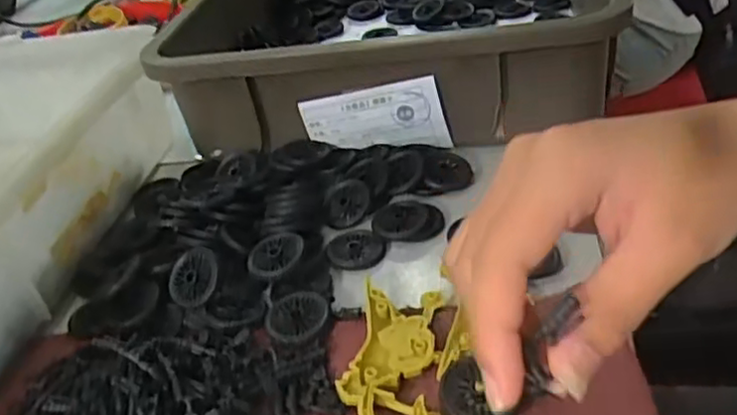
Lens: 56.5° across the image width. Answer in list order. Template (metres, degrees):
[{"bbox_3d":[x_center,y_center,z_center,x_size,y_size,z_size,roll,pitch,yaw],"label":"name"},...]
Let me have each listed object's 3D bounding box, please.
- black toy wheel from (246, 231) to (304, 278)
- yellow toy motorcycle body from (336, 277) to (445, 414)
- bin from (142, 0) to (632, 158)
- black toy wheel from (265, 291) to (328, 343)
[{"bbox_3d":[-0.058,0.027,0.430,0.034,0.008,0.038,-7,35,6],"label":"black toy wheel"},{"bbox_3d":[0.013,0.078,0.360,0.045,0.013,0.094,0,36,16],"label":"yellow toy motorcycle body"},{"bbox_3d":[0.050,-0.252,0.744,0.391,0.109,0.629,1,36,17],"label":"bin"},{"bbox_3d":[-0.041,0.063,0.394,0.034,0.008,0.036,-3,35,2],"label":"black toy wheel"}]

